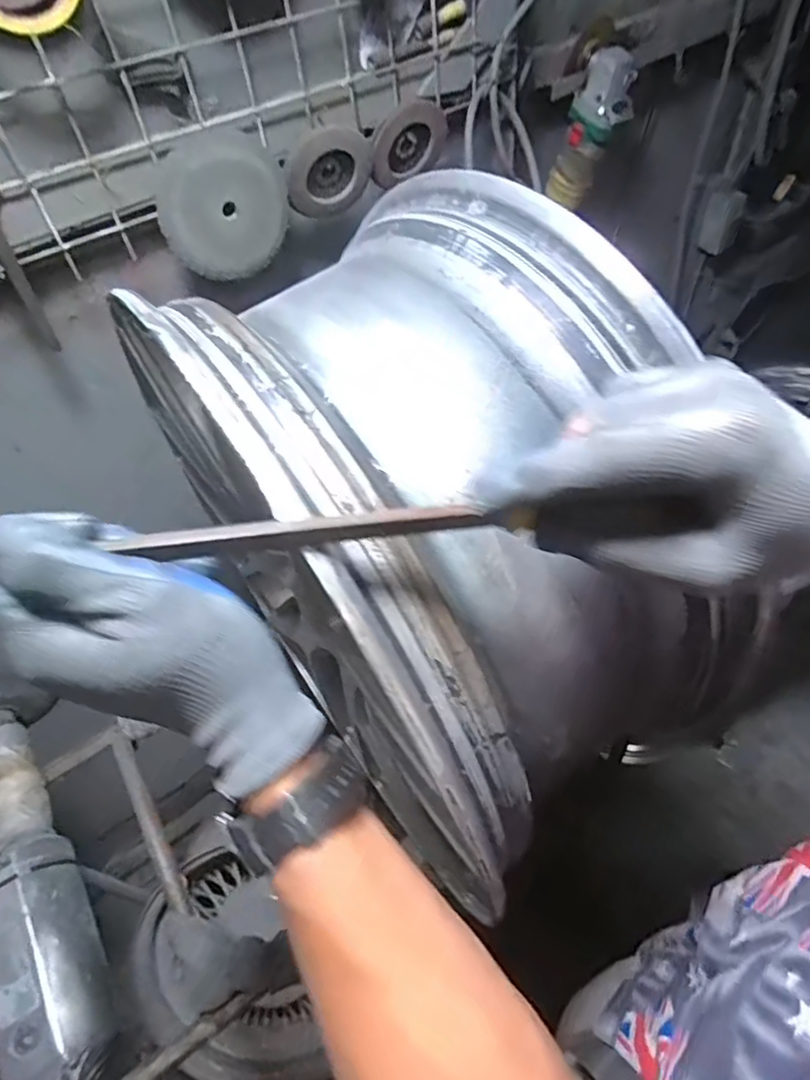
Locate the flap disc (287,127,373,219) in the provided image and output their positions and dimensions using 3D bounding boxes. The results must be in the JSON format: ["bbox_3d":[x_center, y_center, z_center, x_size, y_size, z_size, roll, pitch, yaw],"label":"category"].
[{"bbox_3d":[-0.079,-0.384,0.628,0.092,0.097,0.020,-27,72,-5],"label":"flap disc"}]

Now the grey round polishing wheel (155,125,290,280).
[{"bbox_3d":[-0.181,-0.334,0.590,0.129,0.120,0.022,-26,53,-16],"label":"grey round polishing wheel"}]

